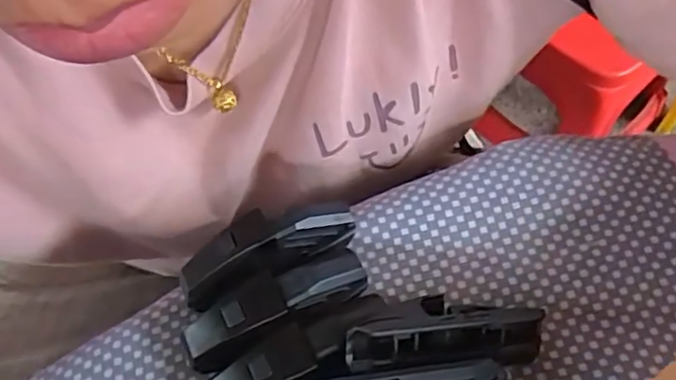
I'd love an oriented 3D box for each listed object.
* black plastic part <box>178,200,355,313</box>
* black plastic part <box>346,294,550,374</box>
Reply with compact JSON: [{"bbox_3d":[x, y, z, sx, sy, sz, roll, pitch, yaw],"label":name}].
[{"bbox_3d":[-0.029,0.022,0.246,0.071,0.020,0.022,-25,64,-9],"label":"black plastic part"},{"bbox_3d":[0.040,0.049,0.216,0.073,0.022,0.022,1,62,-12],"label":"black plastic part"}]

